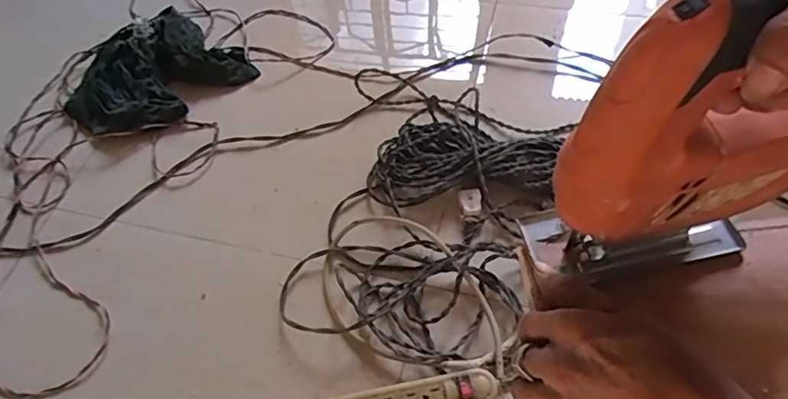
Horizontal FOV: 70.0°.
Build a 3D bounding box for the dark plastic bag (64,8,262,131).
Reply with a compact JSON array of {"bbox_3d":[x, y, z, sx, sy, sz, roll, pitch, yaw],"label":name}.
[{"bbox_3d":[-0.463,-0.243,1.057,0.297,0.059,0.275,-38,61,-19],"label":"dark plastic bag"}]

